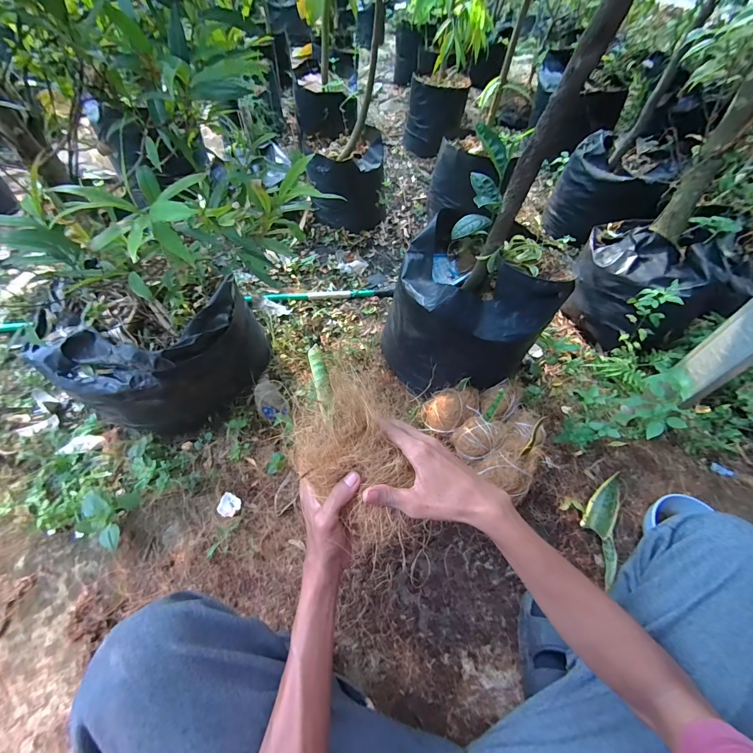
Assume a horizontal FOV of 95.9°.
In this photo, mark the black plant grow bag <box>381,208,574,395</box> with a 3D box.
[{"bbox_3d":[0.169,-0.133,0.744,0.253,0.288,0.321,-40,69,-23],"label":"black plant grow bag"}]

